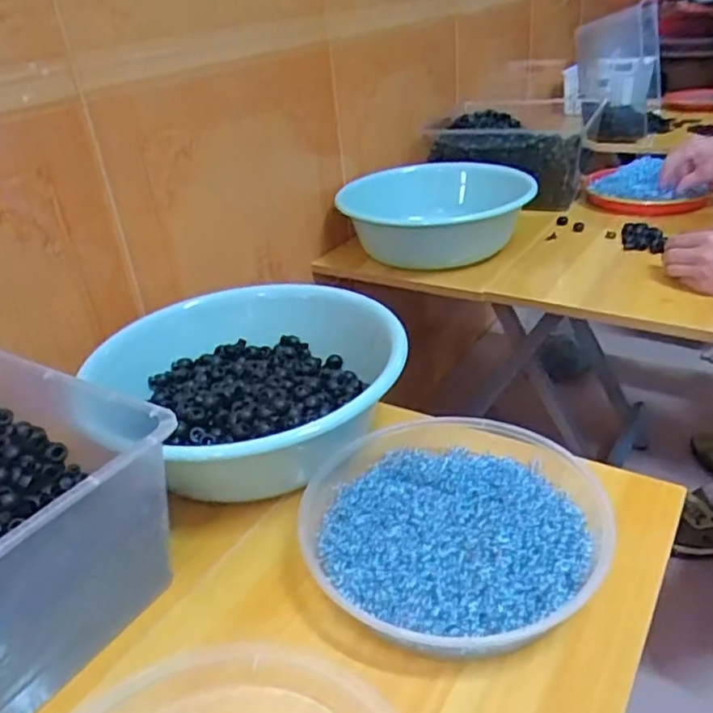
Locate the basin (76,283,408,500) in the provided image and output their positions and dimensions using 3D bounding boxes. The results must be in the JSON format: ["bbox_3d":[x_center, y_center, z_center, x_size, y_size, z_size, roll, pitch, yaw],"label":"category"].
[{"bbox_3d":[-0.092,0.023,0.630,0.245,0.089,0.269,-4,30,2],"label":"basin"}]

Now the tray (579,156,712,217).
[{"bbox_3d":[0.486,-0.300,1.122,0.172,0.061,0.167,-13,31,-13],"label":"tray"}]

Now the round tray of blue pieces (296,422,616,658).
[{"bbox_3d":[0.074,0.131,0.507,0.222,0.039,0.230,-4,30,2],"label":"round tray of blue pieces"}]

